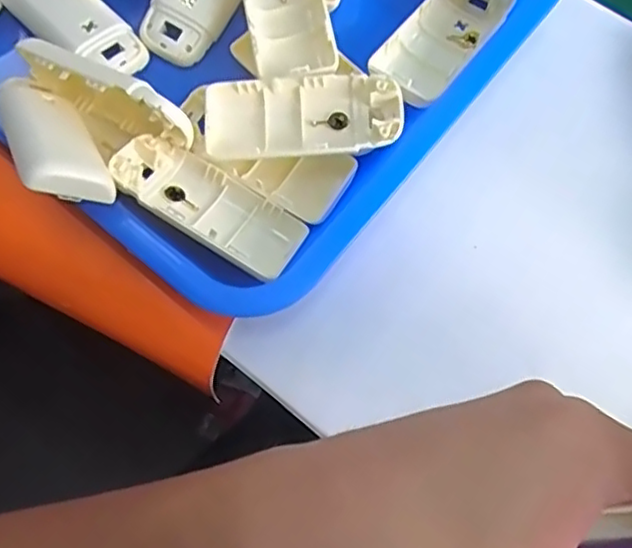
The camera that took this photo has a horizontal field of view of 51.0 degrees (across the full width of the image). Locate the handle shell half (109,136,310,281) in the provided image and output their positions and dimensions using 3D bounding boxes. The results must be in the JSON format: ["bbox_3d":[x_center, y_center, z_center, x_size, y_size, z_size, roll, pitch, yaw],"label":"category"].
[{"bbox_3d":[-0.057,-0.037,0.350,0.103,0.026,0.043,31,74,12],"label":"handle shell half"}]

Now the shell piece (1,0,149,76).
[{"bbox_3d":[-0.148,-0.156,0.398,0.108,0.015,0.043,43,77,14],"label":"shell piece"}]

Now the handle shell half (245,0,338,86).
[{"bbox_3d":[-0.018,-0.159,0.387,0.044,0.016,0.110,-11,71,-2],"label":"handle shell half"}]

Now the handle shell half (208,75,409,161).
[{"bbox_3d":[-0.007,-0.083,0.364,0.104,0.023,0.046,-6,71,-1],"label":"handle shell half"}]

